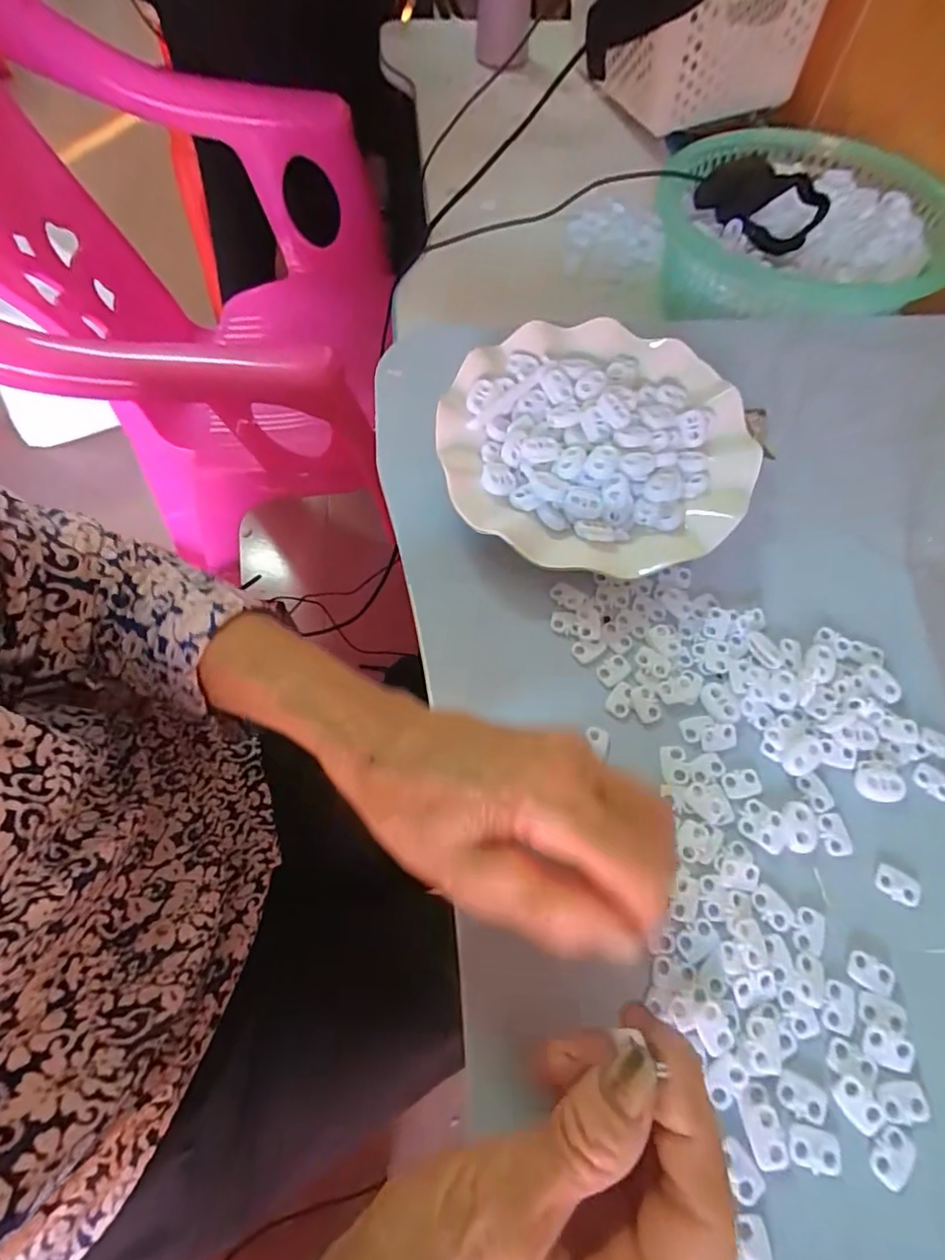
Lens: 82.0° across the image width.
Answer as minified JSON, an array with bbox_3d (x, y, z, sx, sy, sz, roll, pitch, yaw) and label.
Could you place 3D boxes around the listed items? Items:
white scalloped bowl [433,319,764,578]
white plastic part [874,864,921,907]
[{"bbox_3d":[0.072,-0.109,0.327,0.177,0.041,0.178,-1,67,2],"label":"white scalloped bowl"},{"bbox_3d":[0.191,0.114,0.243,0.018,0.004,0.013,26,70,13],"label":"white plastic part"}]

